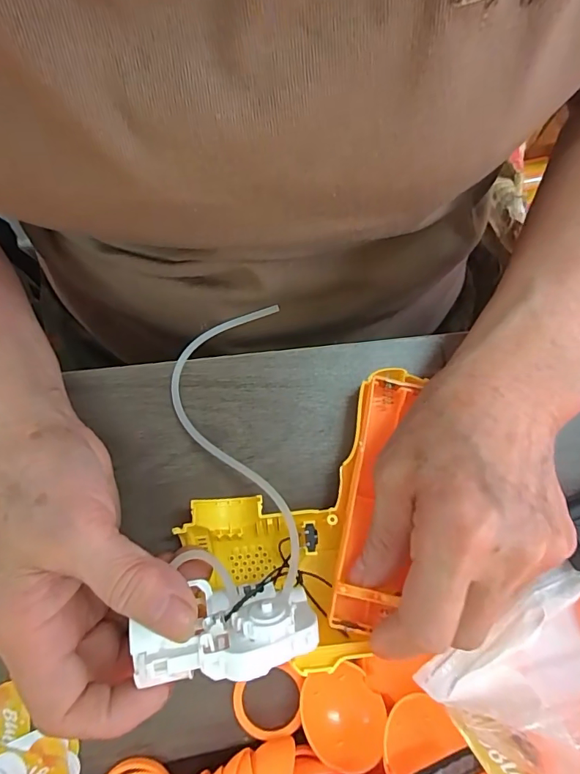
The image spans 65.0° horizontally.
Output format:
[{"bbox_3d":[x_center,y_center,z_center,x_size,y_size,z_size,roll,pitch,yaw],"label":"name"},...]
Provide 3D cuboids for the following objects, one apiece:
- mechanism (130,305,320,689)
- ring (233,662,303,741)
[{"bbox_3d":[-0.033,0.038,0.210,0.065,0.030,0.164,-8,53,-2],"label":"mechanism"},{"bbox_3d":[-0.010,0.146,0.212,0.032,0.006,0.030,0,79,-1],"label":"ring"}]

